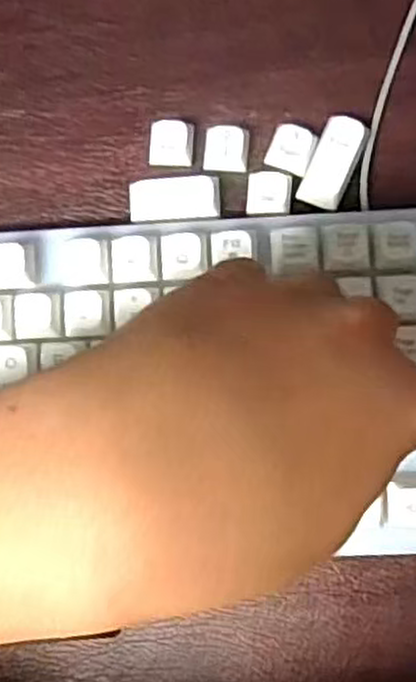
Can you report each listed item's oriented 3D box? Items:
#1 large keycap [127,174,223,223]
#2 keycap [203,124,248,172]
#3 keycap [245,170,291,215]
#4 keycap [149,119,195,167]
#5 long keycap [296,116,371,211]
[{"bbox_3d":[-0.013,-0.057,0.307,0.036,0.010,0.019,-1,85,5],"label":"large keycap"},{"bbox_3d":[0.008,-0.077,0.308,0.018,0.012,0.019,4,86,5],"label":"keycap"},{"bbox_3d":[0.024,-0.059,0.304,0.017,0.008,0.018,3,86,5],"label":"keycap"},{"bbox_3d":[-0.015,-0.080,0.309,0.018,0.013,0.018,5,86,6],"label":"keycap"},{"bbox_3d":[0.050,-0.070,0.303,0.017,0.012,0.036,25,88,7],"label":"long keycap"}]

